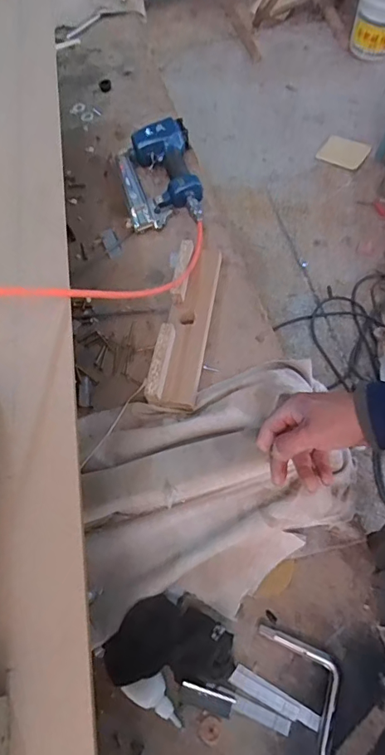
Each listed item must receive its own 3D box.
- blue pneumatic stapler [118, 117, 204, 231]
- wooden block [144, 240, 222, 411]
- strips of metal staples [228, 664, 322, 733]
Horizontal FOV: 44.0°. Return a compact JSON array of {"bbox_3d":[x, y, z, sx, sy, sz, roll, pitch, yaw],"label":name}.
[{"bbox_3d":[-0.063,-0.386,0.902,0.134,0.066,0.241,-11,58,-3],"label":"blue pneumatic stapler"},{"bbox_3d":[-0.007,-0.091,0.738,0.071,0.048,0.309,5,59,7],"label":"wooden block"},{"bbox_3d":[0.087,0.338,0.504,0.097,0.004,0.020,23,63,17],"label":"strips of metal staples"}]

